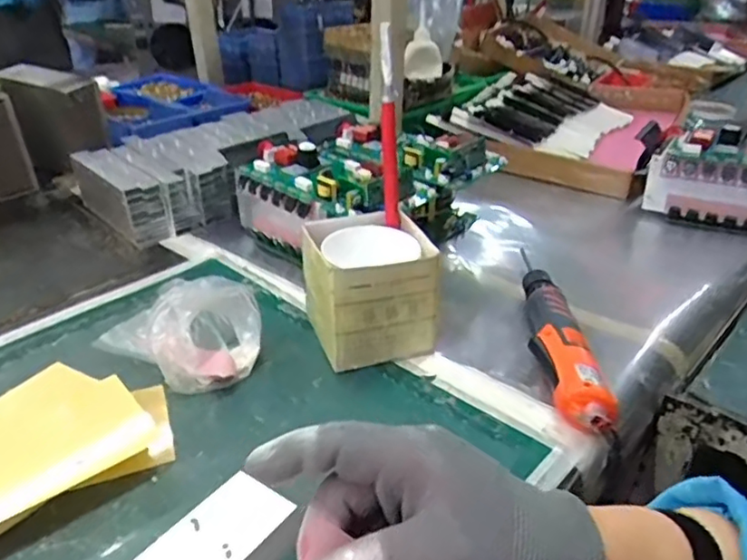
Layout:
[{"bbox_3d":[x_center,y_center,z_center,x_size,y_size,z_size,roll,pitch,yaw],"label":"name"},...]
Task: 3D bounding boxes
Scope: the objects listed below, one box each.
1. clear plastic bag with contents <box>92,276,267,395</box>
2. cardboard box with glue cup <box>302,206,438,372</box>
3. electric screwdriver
[{"bbox_3d":[-0.175,0.046,0.556,0.136,0.083,0.098,-13,34,-21],"label":"clear plastic bag with contents"},{"bbox_3d":[-0.007,0.007,0.602,0.107,0.115,0.118,-10,33,-17],"label":"cardboard box with glue cup"},{"bbox_3d":[0.172,0.051,0.585,0.046,0.047,0.255,1,31,0],"label":"electric screwdriver"}]

